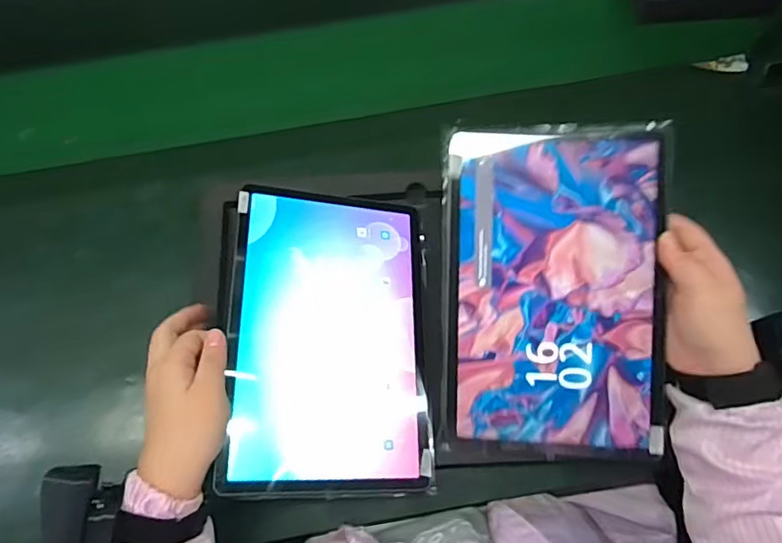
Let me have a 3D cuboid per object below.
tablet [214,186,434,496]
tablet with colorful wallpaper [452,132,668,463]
[{"bbox_3d":[-0.049,0.050,0.454,0.165,0.007,0.250,6,68,-19],"label":"tablet"},{"bbox_3d":[0.128,0.014,0.427,0.162,0.004,0.250,0,91,9],"label":"tablet with colorful wallpaper"}]

